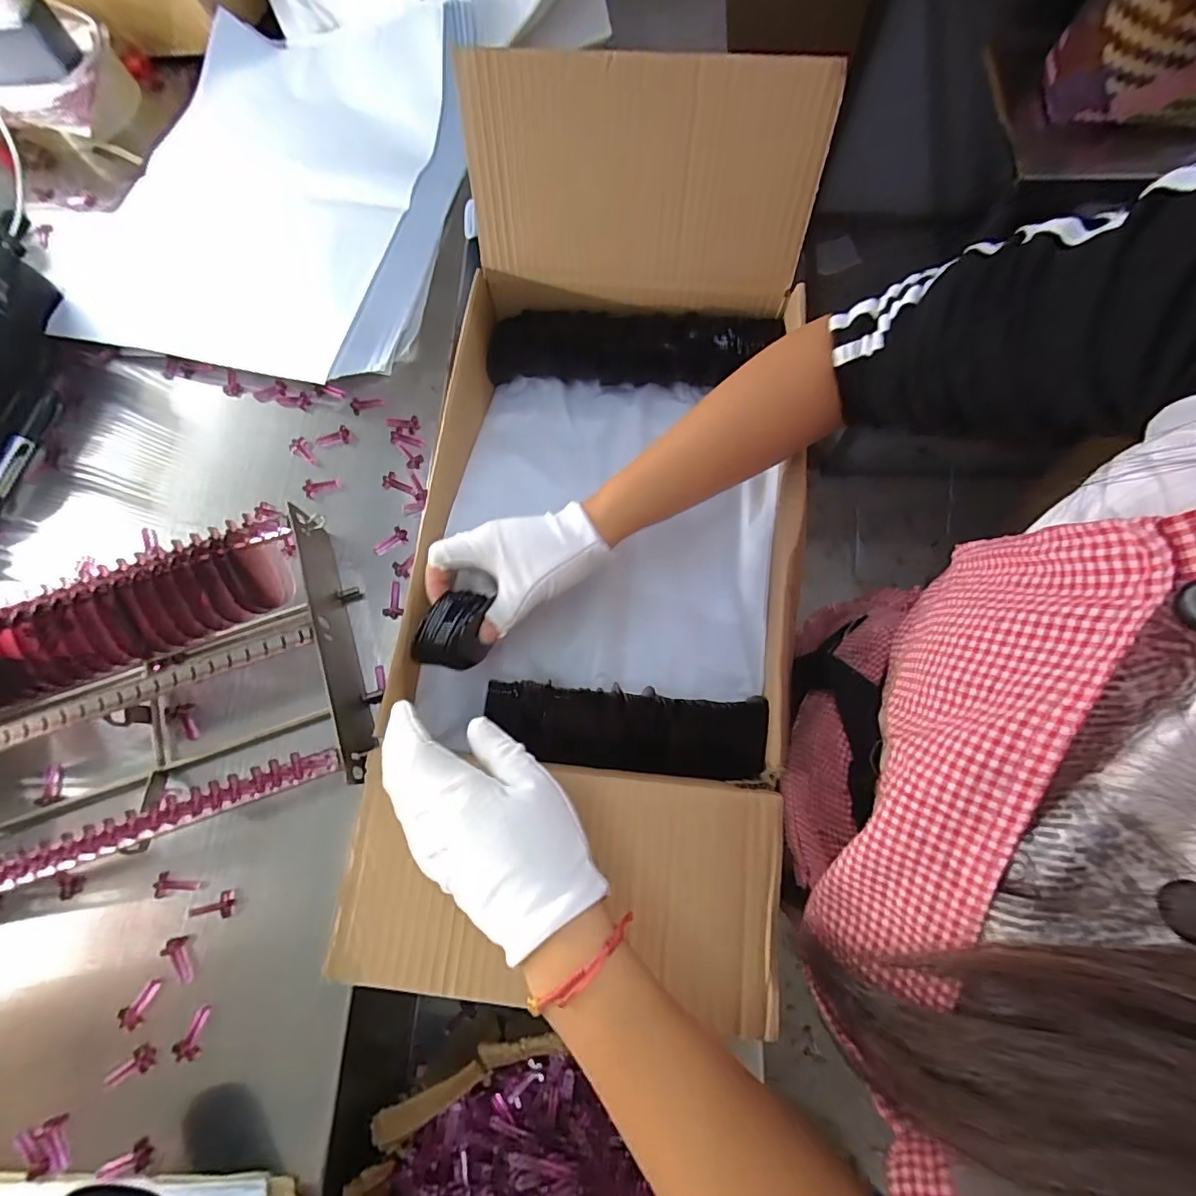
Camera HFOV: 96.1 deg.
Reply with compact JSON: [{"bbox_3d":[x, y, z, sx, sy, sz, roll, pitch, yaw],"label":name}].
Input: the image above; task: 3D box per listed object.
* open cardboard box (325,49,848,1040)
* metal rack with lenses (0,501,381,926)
[{"bbox_3d":[0.004,-0.055,0.401,0.276,0.183,0.611,5,80,4],"label":"open cardboard box"},{"bbox_3d":[-0.339,0.070,0.363,0.325,0.096,0.193,-18,73,-3],"label":"metal rack with lenses"}]

